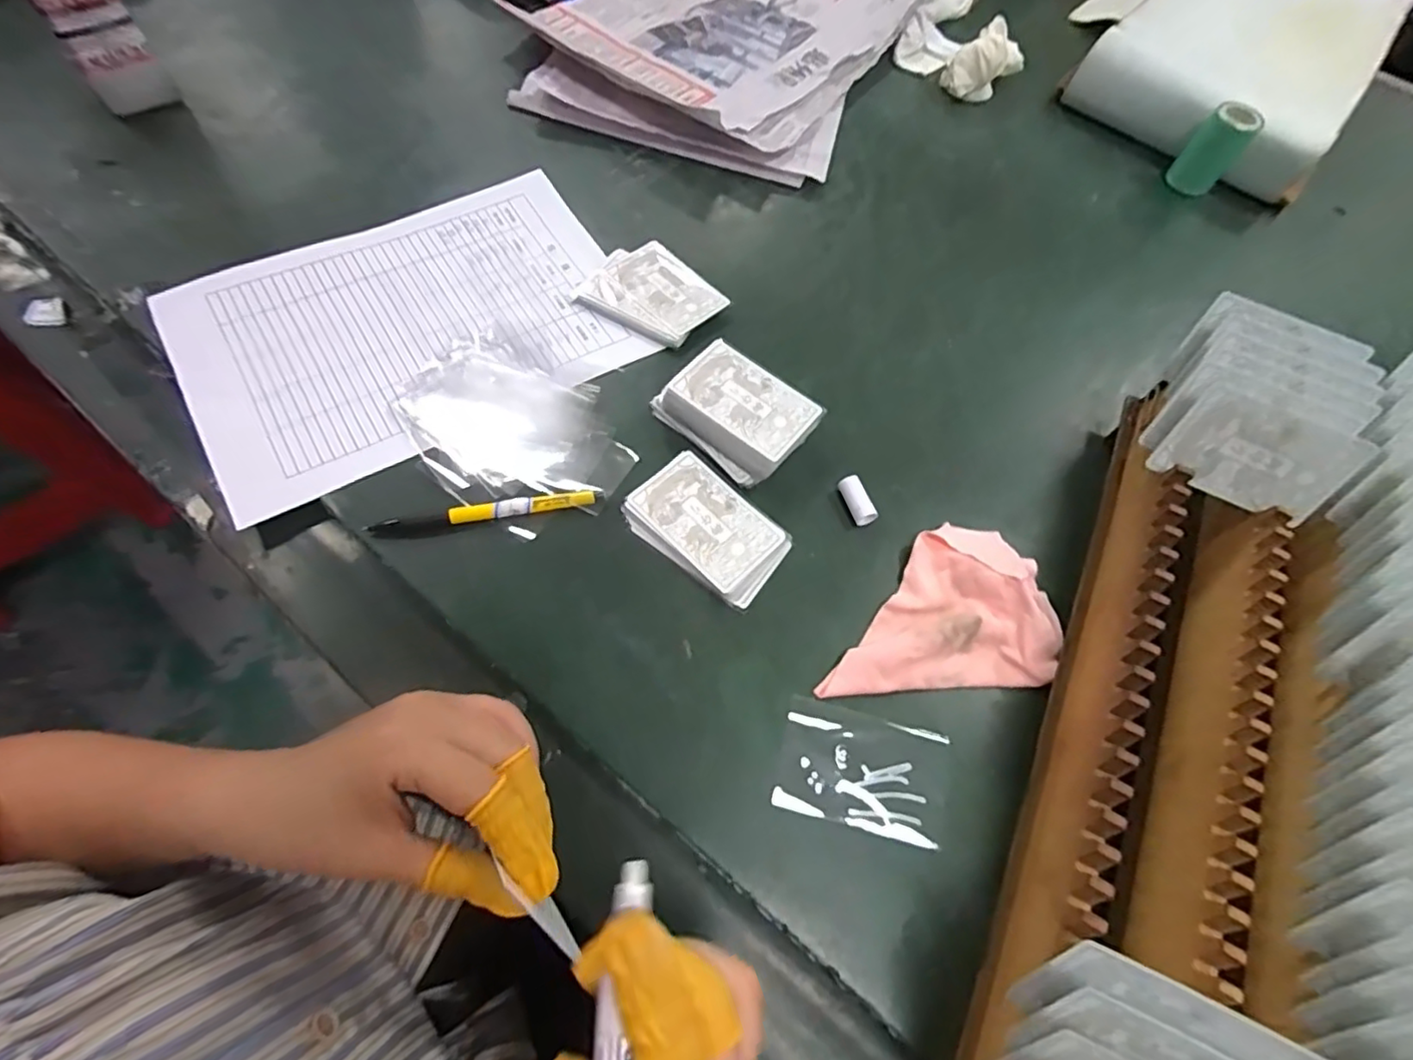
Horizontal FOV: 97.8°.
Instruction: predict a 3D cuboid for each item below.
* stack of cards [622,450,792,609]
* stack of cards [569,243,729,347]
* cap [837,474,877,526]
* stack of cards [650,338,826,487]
[{"bbox_3d":[0.001,-0.002,0.376,0.094,0.009,0.062,38,67,15],"label":"stack of cards"},{"bbox_3d":[-0.039,-0.176,0.460,0.094,0.011,0.077,34,66,13],"label":"stack of cards"},{"bbox_3d":[0.095,-0.018,0.391,0.013,0.014,0.032,-19,66,-13],"label":"cap"},{"bbox_3d":[0.021,-0.077,0.402,0.089,0.028,0.066,42,68,16],"label":"stack of cards"}]

